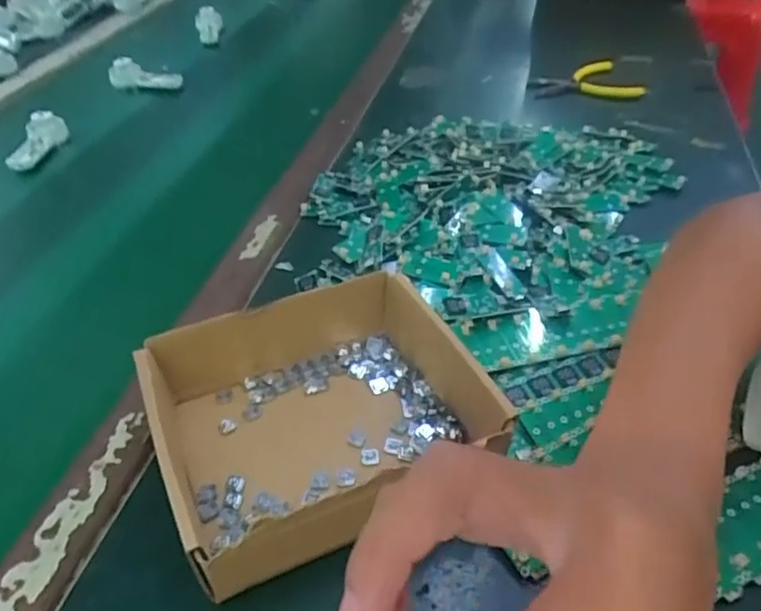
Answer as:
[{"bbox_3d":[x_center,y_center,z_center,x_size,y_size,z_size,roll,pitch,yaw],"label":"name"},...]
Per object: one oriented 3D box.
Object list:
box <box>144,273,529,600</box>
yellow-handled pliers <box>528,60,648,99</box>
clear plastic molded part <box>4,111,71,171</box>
[{"bbox_3d":[-0.035,0.057,0.347,0.162,0.050,0.143,-20,45,-19],"label":"box"},{"bbox_3d":[0.241,-0.272,0.756,0.124,0.012,0.093,1,42,3],"label":"yellow-handled pliers"},{"bbox_3d":[-0.360,-0.167,0.656,0.027,0.029,0.079,10,55,13],"label":"clear plastic molded part"}]

